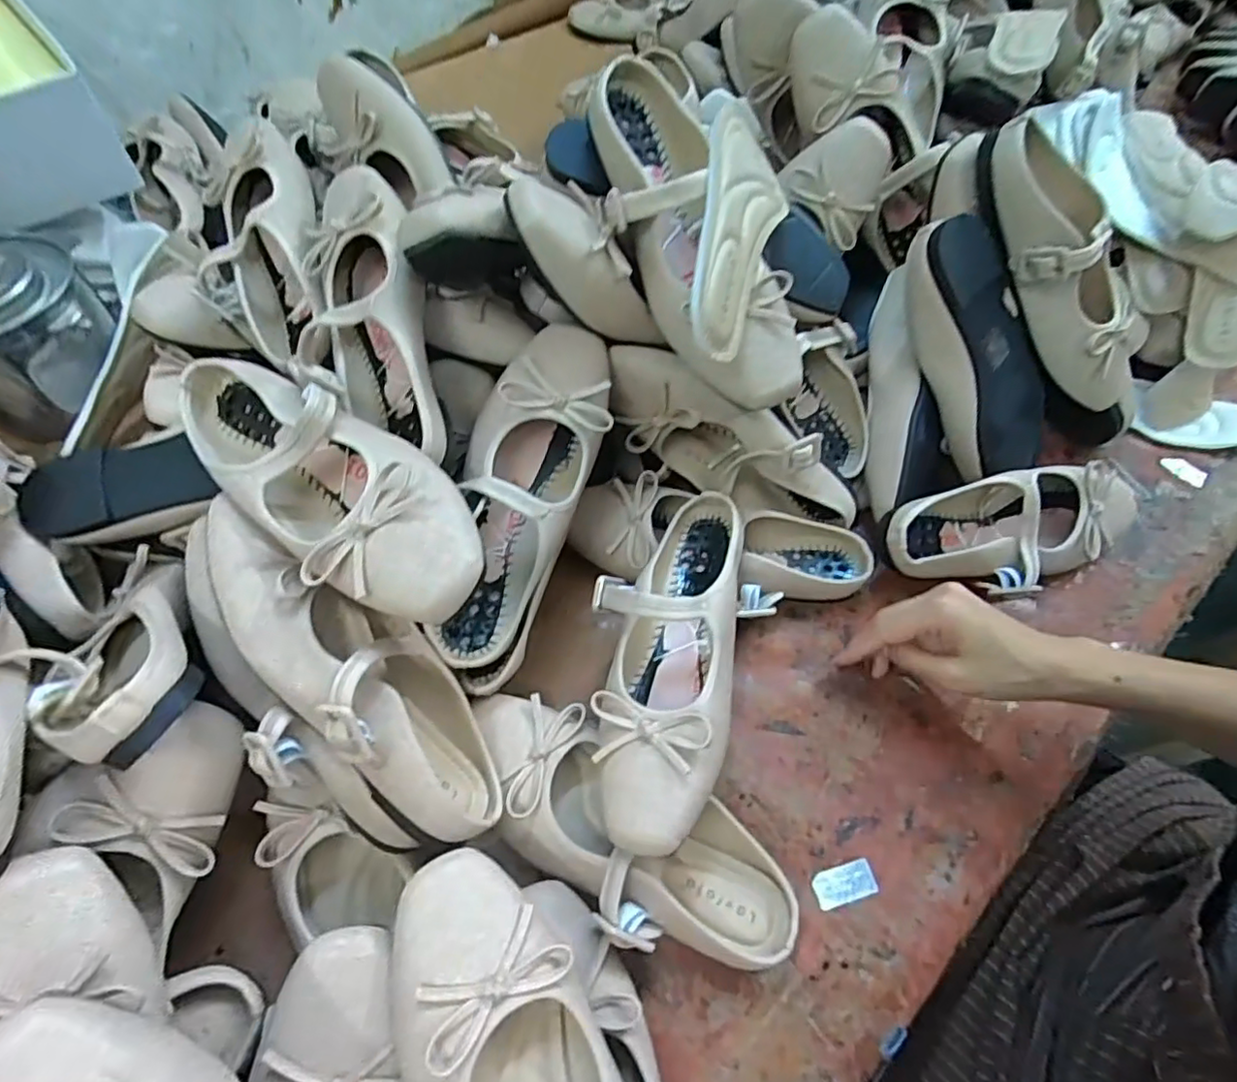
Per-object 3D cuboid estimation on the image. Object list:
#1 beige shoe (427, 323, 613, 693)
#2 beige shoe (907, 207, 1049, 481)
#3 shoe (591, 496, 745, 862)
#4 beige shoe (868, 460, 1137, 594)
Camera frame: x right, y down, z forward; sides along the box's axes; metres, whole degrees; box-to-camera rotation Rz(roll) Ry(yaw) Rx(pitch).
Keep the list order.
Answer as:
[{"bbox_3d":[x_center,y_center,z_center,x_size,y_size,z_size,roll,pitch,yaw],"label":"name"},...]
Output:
[{"bbox_3d":[-0.064,-0.025,0.432,0.090,0.080,0.247,14,85,5],"label":"beige shoe"},{"bbox_3d":[0.287,-0.153,0.499,0.085,0.049,0.202,-33,108,-20],"label":"beige shoe"},{"bbox_3d":[0.030,0.068,0.412,0.099,0.058,0.243,13,60,5],"label":"shoe"},{"bbox_3d":[0.320,-0.005,0.497,0.240,0.076,0.086,-15,62,-11],"label":"beige shoe"}]

